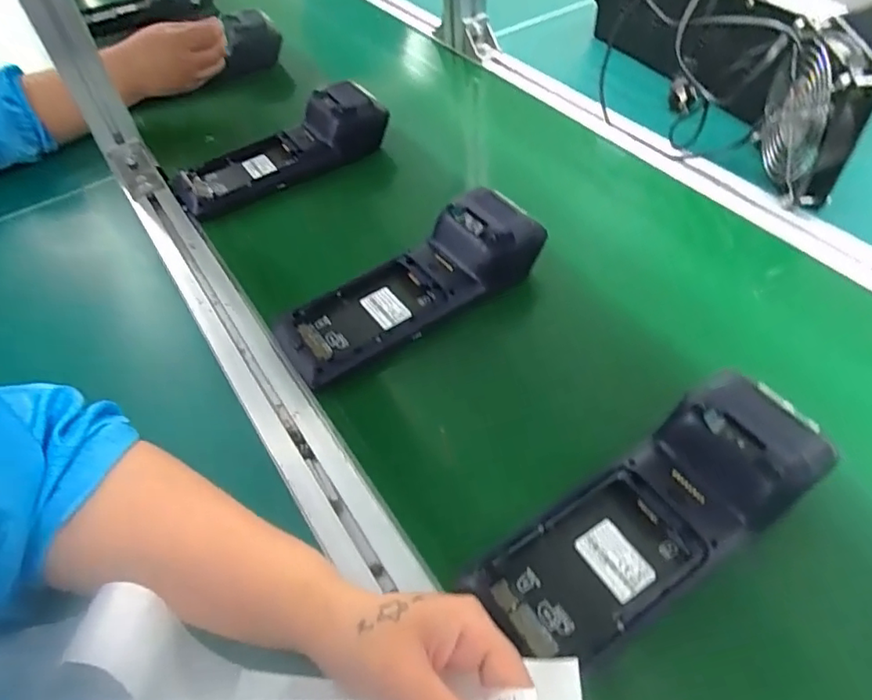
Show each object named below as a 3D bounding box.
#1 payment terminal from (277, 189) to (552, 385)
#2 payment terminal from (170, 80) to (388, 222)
[{"bbox_3d":[-0.023,-0.056,0.478,0.219,0.057,0.081,-28,55,-19],"label":"payment terminal"},{"bbox_3d":[-0.164,-0.211,0.623,0.223,0.064,0.074,-26,54,-17],"label":"payment terminal"}]

